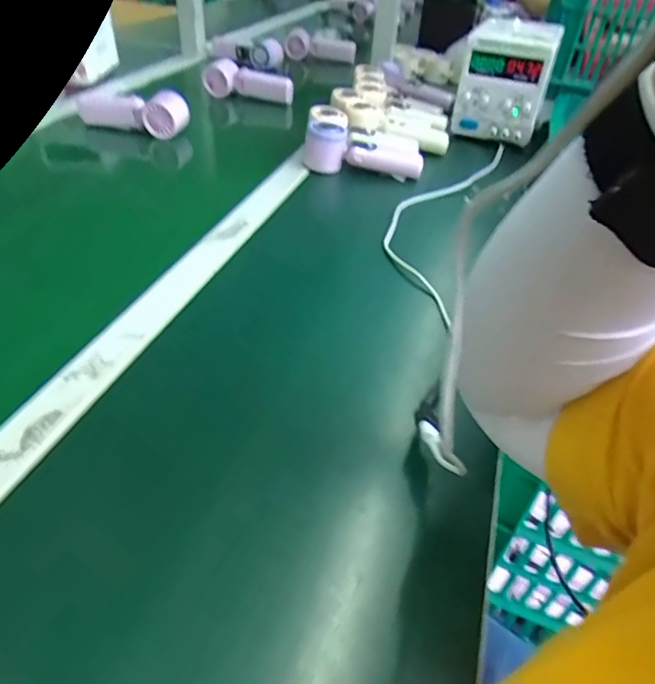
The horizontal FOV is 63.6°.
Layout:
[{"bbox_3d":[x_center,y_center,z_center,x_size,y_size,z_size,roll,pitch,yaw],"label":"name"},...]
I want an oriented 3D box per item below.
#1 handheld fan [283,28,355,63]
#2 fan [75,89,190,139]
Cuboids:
[{"bbox_3d":[-0.017,-0.751,1.351,0.179,0.070,0.054,10,40,6],"label":"handheld fan"},{"bbox_3d":[-0.308,-0.368,0.829,0.178,0.051,0.049,13,40,10],"label":"fan"}]

